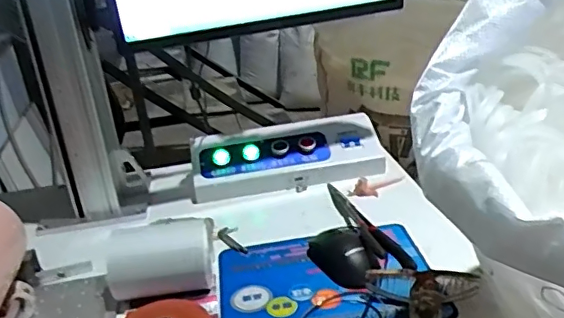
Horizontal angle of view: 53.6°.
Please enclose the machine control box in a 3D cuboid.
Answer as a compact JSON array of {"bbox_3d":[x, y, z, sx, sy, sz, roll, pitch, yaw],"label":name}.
[{"bbox_3d":[0.005,-0.005,0.901,0.311,0.069,0.104,-10,24,-8],"label":"machine control box"}]

